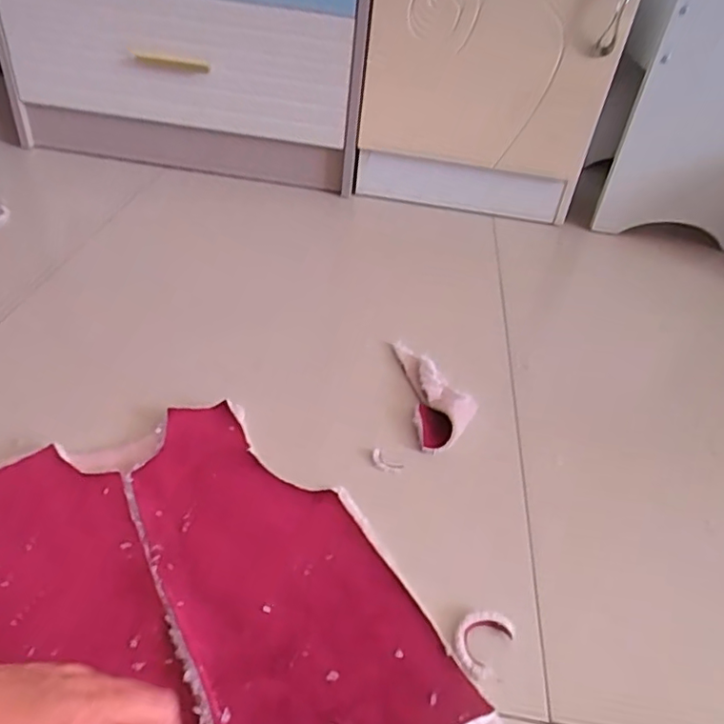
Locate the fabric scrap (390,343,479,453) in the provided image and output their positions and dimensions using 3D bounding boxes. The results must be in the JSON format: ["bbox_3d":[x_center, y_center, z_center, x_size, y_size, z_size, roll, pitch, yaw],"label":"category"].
[{"bbox_3d":[0.082,0.029,0.647,0.064,0.024,0.163,-1,40,-10],"label":"fabric scrap"}]

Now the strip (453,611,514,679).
[{"bbox_3d":[0.087,0.206,0.442,0.035,0.011,0.050,32,44,27],"label":"strip"}]

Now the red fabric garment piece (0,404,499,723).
[{"bbox_3d":[-0.139,0.170,0.428,0.326,0.017,0.342,-15,46,-24],"label":"red fabric garment piece"}]

